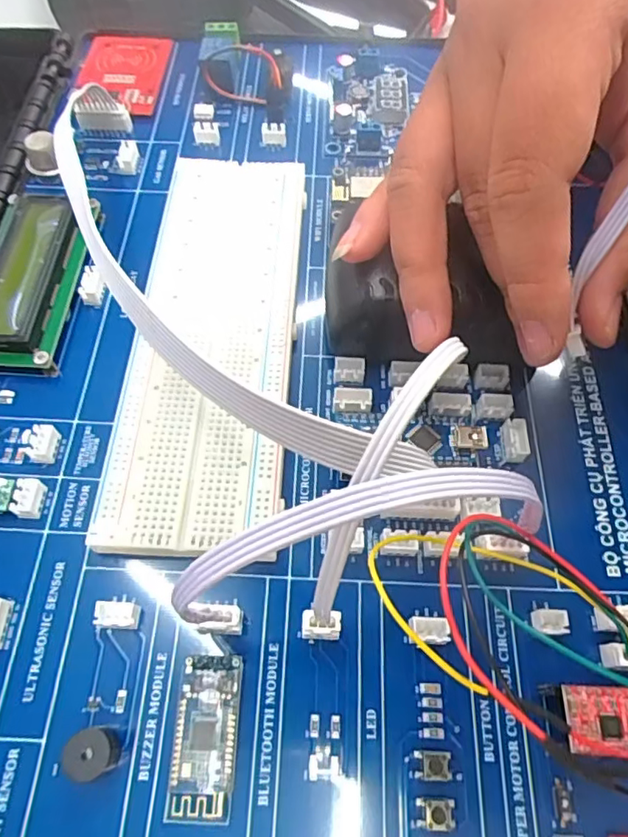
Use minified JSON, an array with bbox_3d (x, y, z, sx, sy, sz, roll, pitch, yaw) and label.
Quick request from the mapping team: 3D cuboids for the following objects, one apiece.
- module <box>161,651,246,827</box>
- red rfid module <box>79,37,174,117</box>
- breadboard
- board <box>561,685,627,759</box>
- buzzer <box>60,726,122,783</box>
[{"bbox_3d":[-0.028,0.082,0.144,0.016,0.005,0.037,3,62,2],"label":"module"},{"bbox_3d":[-0.095,-0.169,0.270,0.040,0.009,0.054,3,62,2],"label":"red rfid module"},{"bbox_3d":[-0.035,-0.035,0.197,0.054,0.013,0.163,2,62,1],"label":"breadboard"},{"bbox_3d":[0.074,0.077,0.141,0.020,0.009,0.015,5,62,3],"label":"board"},{"bbox_3d":[-0.056,0.084,0.139,0.011,0.009,0.012,-7,63,-3],"label":"buzzer"}]

